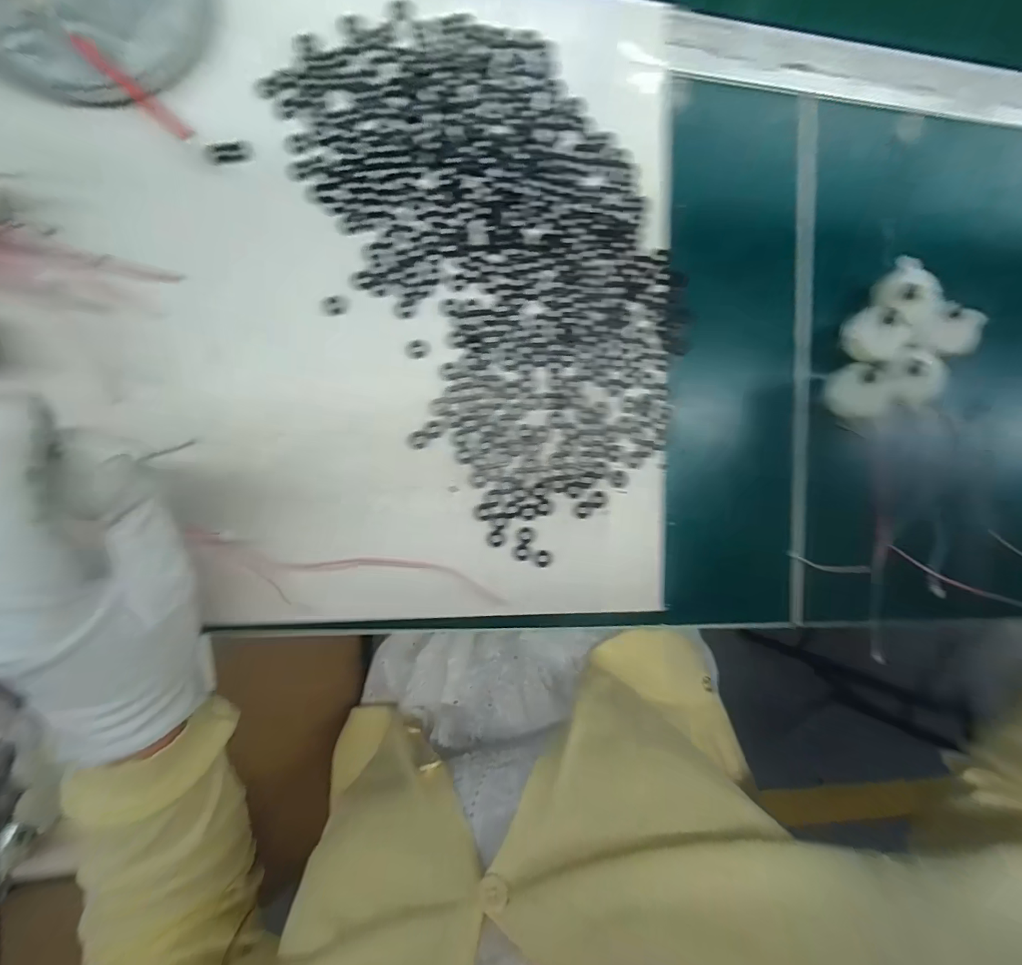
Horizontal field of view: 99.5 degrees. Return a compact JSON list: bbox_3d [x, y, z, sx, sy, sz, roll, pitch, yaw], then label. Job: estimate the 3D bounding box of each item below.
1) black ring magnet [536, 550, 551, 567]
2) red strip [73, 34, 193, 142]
[{"bbox_3d":[0.020,0.046,0.260,0.009,0.004,0.011,6,88,-8],"label":"black ring magnet"},{"bbox_3d":[-0.195,-0.202,0.223,0.073,0.004,0.009,41,64,-2],"label":"red strip"}]

